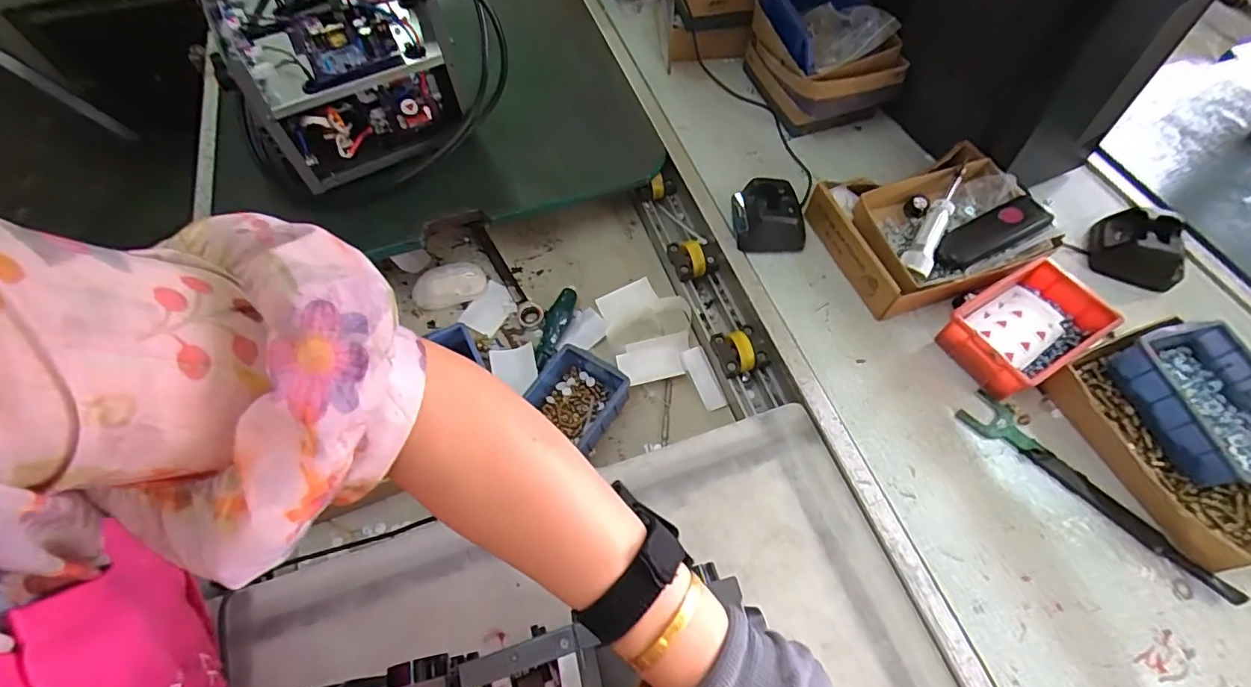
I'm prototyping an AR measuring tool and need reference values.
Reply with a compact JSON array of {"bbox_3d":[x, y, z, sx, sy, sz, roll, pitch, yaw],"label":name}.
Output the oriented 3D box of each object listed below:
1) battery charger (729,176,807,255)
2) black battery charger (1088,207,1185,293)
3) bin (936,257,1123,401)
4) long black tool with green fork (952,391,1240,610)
[{"bbox_3d":[0.171,-0.151,0.641,0.082,0.049,0.075,1,61,3],"label":"battery charger"},{"bbox_3d":[0.588,-0.112,0.613,0.089,0.043,0.084,23,64,15],"label":"black battery charger"},{"bbox_3d":[0.419,-0.018,0.559,0.159,0.051,0.098,-29,63,-13],"label":"bin"},{"bbox_3d":[0.429,0.135,0.493,0.039,0.011,0.238,-39,66,-17],"label":"long black tool with green fork"}]

